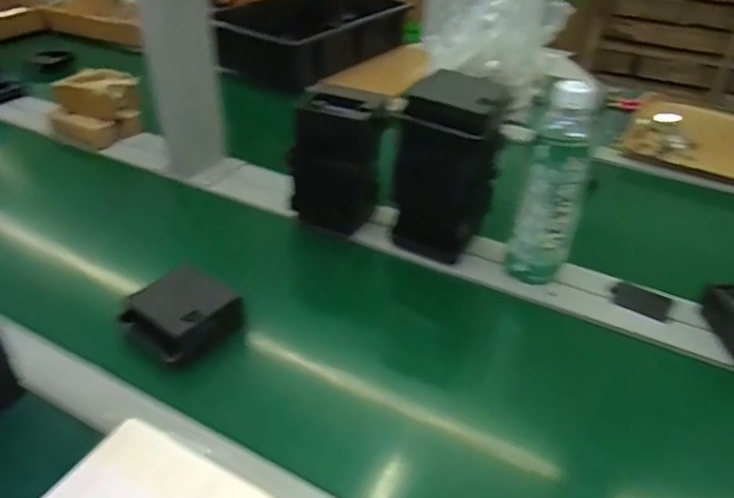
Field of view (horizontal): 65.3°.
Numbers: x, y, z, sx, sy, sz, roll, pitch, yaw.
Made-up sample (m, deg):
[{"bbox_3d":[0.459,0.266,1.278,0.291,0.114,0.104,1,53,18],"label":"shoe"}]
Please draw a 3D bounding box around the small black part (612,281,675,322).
[{"bbox_3d":[0.298,0.057,0.624,0.058,0.010,0.035,22,42,24],"label":"small black part"}]

